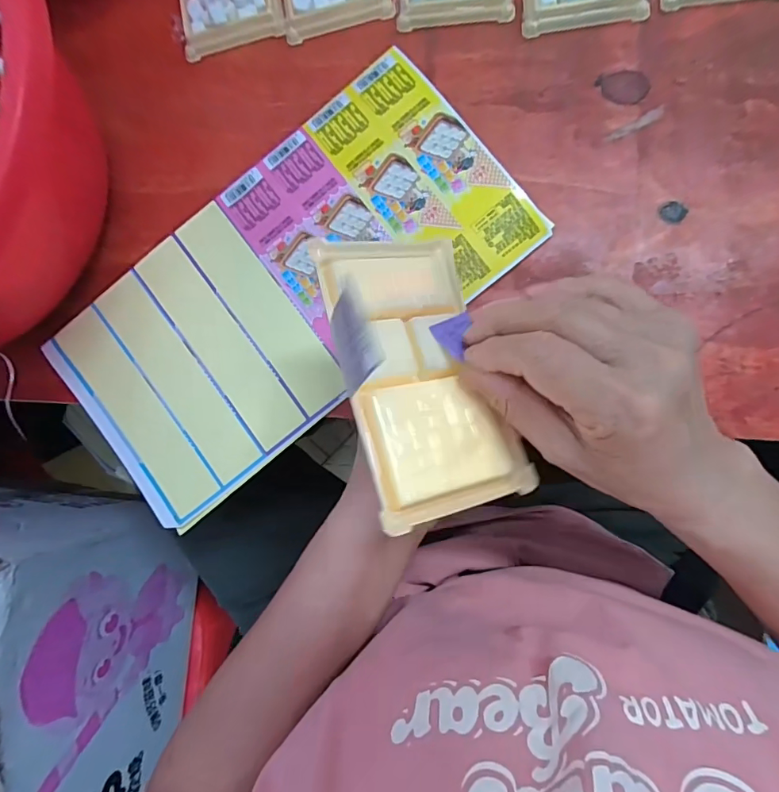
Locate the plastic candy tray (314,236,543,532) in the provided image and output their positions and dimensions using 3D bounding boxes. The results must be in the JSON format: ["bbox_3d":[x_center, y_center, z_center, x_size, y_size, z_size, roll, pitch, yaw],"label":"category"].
[{"bbox_3d":[0.016,-0.014,0.218,0.078,0.010,0.138,-10,76,-25],"label":"plastic candy tray"}]

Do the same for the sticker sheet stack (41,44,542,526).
[{"bbox_3d":[-0.076,-0.071,0.321,0.330,0.008,0.168,-39,85,6],"label":"sticker sheet stack"}]

